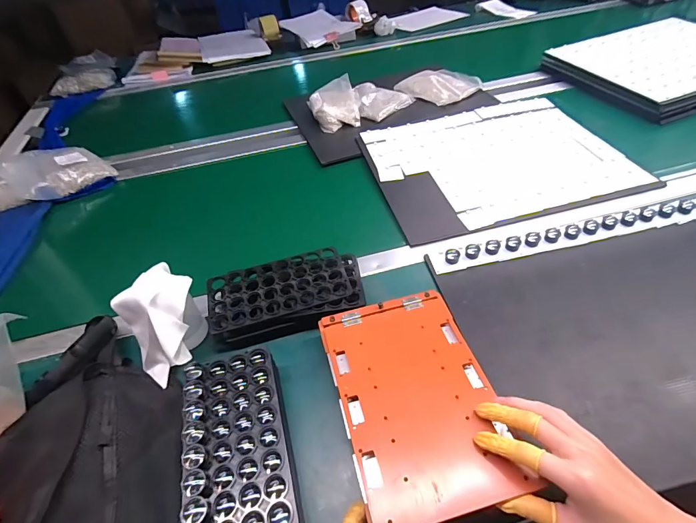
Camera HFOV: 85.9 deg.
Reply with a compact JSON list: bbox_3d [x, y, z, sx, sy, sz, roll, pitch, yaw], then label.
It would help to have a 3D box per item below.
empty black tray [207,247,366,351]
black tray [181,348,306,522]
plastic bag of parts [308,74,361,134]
[{"bbox_3d":[-0.090,0.050,0.547,0.212,0.049,0.107,-12,49,-4],"label":"empty black tray"},{"bbox_3d":[-0.111,0.197,0.399,0.099,0.079,0.198,-16,49,-7],"label":"black tray"},{"bbox_3d":[-0.033,-0.389,0.931,0.117,0.054,0.166,-14,49,-5],"label":"plastic bag of parts"}]

